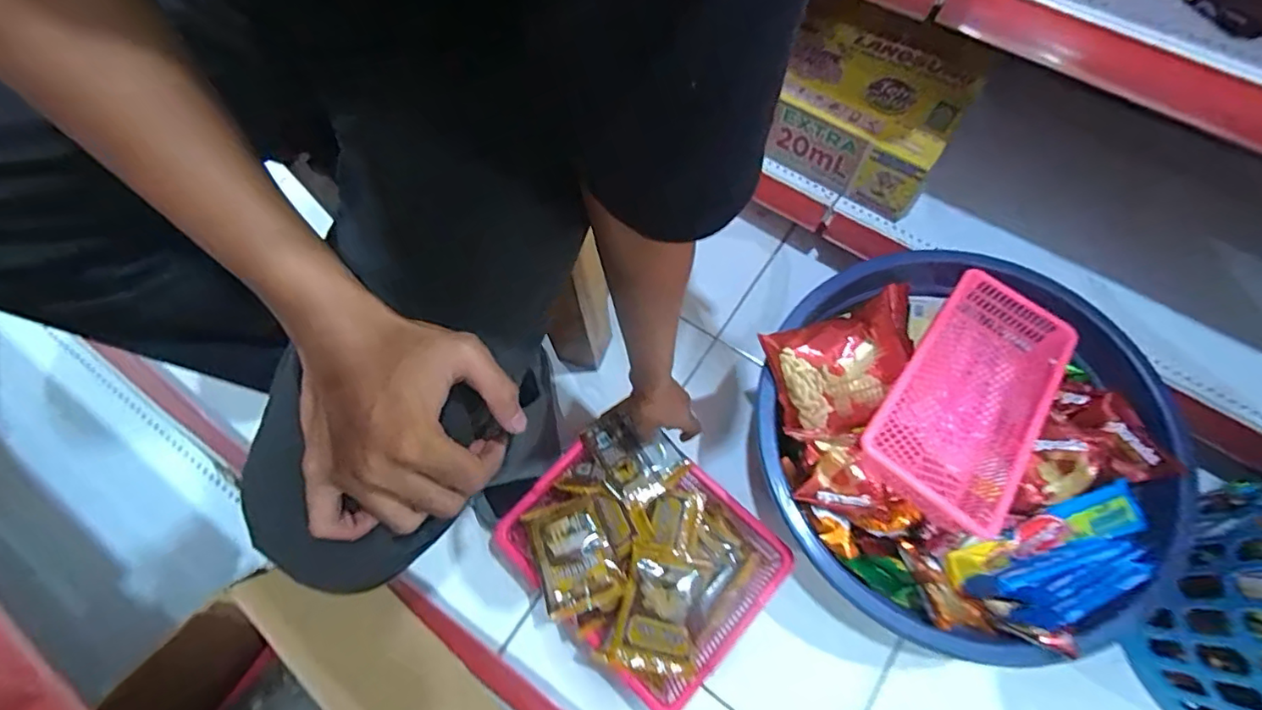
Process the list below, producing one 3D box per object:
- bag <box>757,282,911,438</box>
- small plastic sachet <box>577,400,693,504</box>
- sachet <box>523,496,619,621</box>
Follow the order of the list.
[{"bbox_3d":[0.244,0.021,0.614,0.168,0.050,0.151,-19,93,4],"label":"bag"},{"bbox_3d":[0.001,0.121,0.690,0.091,0.014,0.115,-37,72,-11],"label":"small plastic sachet"},{"bbox_3d":[-0.070,0.231,0.643,0.088,0.016,0.121,-22,69,-6],"label":"sachet"}]

